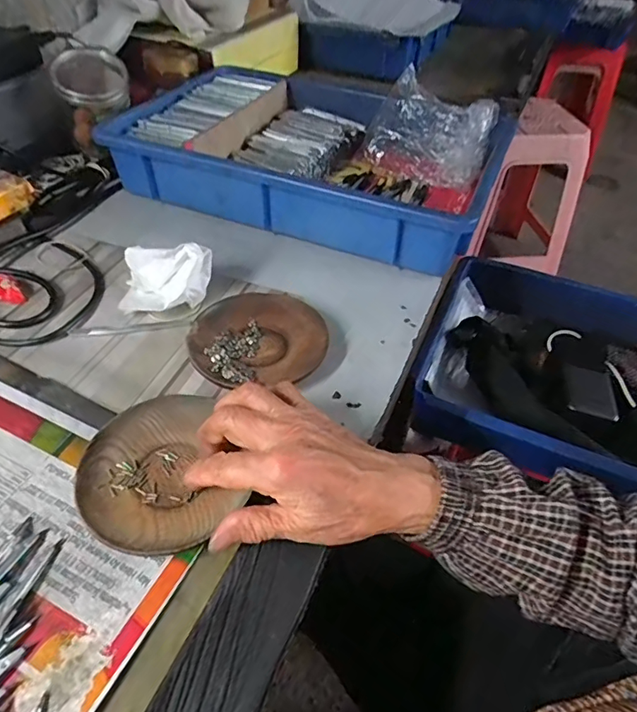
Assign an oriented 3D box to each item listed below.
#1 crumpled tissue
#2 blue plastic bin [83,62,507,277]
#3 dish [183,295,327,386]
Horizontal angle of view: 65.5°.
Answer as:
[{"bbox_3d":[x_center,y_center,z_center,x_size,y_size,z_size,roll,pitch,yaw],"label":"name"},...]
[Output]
[{"bbox_3d":[-0.148,-0.077,0.461,0.084,0.053,0.058,10,46,5],"label":"crumpled tissue"},{"bbox_3d":[-0.006,-0.259,0.626,0.435,0.083,0.301,20,48,15],"label":"blue plastic bin"},{"bbox_3d":[-0.053,-0.015,0.431,0.114,0.017,0.101,-6,47,-10],"label":"dish"}]

